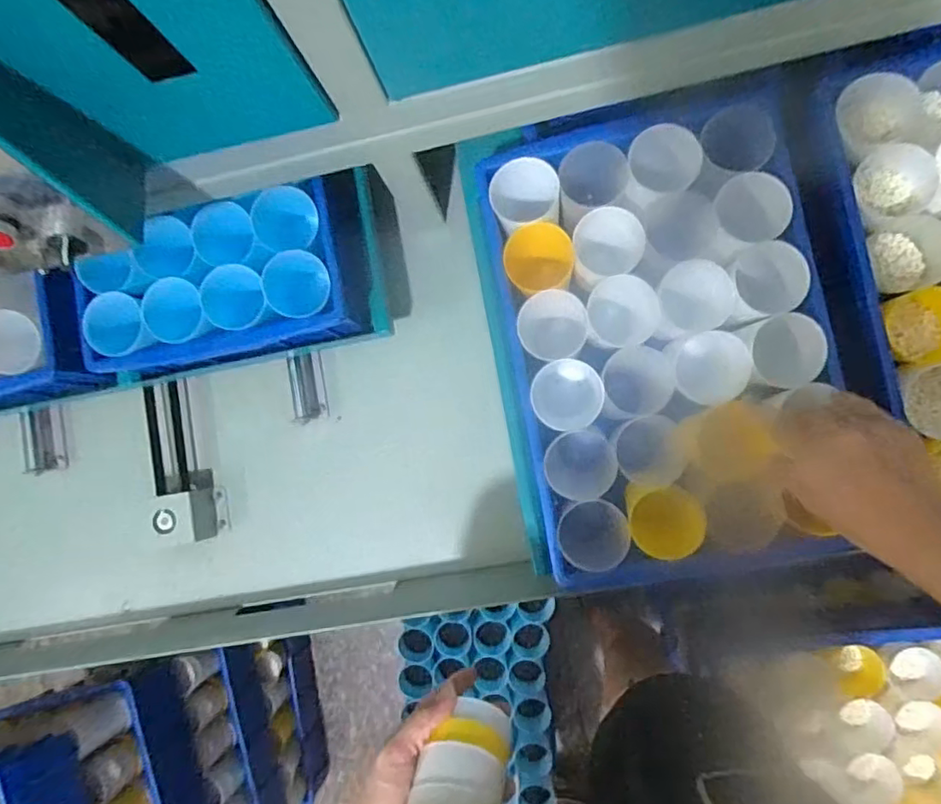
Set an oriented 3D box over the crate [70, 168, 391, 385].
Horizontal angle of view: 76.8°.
[{"bbox_3d":[-0.257,-0.137,0.644,0.320,0.116,0.177,-11,85,7],"label":"crate"}]

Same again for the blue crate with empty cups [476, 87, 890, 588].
[{"bbox_3d":[0.175,-0.063,0.577,0.282,0.105,0.414,-11,85,7],"label":"blue crate with empty cups"}]

